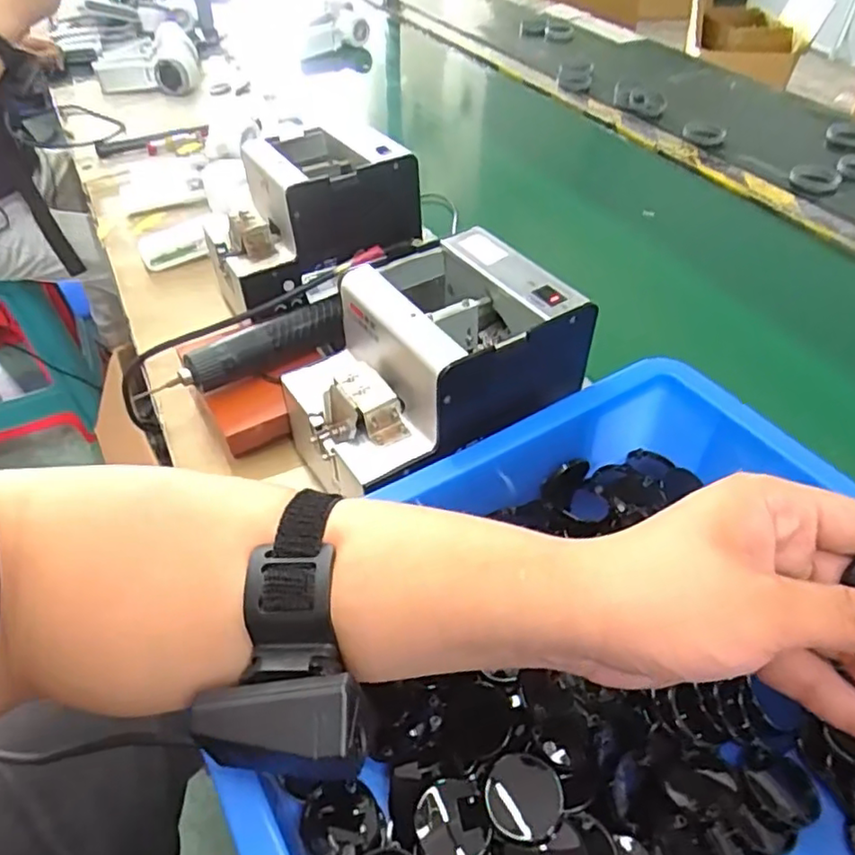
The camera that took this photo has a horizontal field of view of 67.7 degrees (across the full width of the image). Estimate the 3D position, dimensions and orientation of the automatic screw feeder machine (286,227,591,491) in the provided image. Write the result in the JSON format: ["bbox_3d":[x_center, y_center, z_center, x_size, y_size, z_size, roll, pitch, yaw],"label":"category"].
[{"bbox_3d":[0.001,-0.038,0.448,0.176,0.123,0.132,-24,51,-24],"label":"automatic screw feeder machine"}]

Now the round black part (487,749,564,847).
[{"bbox_3d":[0.047,0.181,0.313,0.036,0.009,0.037,-10,47,-11],"label":"round black part"}]

